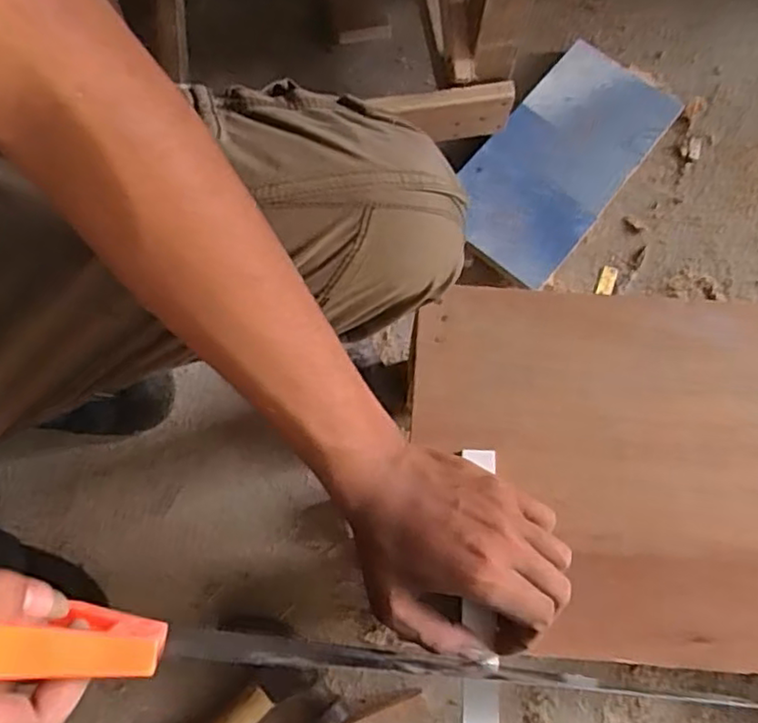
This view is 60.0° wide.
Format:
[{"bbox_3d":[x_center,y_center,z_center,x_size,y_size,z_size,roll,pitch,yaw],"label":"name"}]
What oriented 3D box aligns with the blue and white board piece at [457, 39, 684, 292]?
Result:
[{"bbox_3d":[0.183,-0.205,0.662,0.131,0.010,0.266,38,77,9],"label":"blue and white board piece"}]

